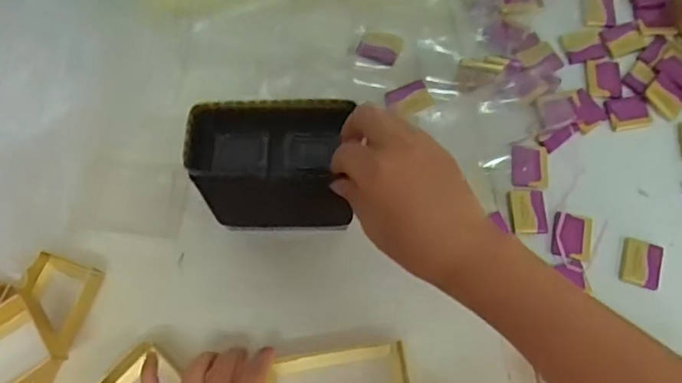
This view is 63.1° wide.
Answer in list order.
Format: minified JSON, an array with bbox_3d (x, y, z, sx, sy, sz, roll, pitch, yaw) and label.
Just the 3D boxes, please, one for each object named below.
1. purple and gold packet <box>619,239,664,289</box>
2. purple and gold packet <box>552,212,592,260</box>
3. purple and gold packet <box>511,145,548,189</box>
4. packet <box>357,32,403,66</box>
[{"bbox_3d":[0.262,0.063,0.484,0.035,0.007,0.042,15,73,4],"label":"purple and gold packet"},{"bbox_3d":[0.204,0.039,0.490,0.031,0.006,0.040,12,72,3],"label":"purple and gold packet"},{"bbox_3d":[0.175,-0.024,0.509,0.033,0.008,0.041,5,72,1],"label":"purple and gold packet"},{"bbox_3d":[0.039,-0.144,0.554,0.041,0.004,0.037,17,73,4],"label":"packet"}]

